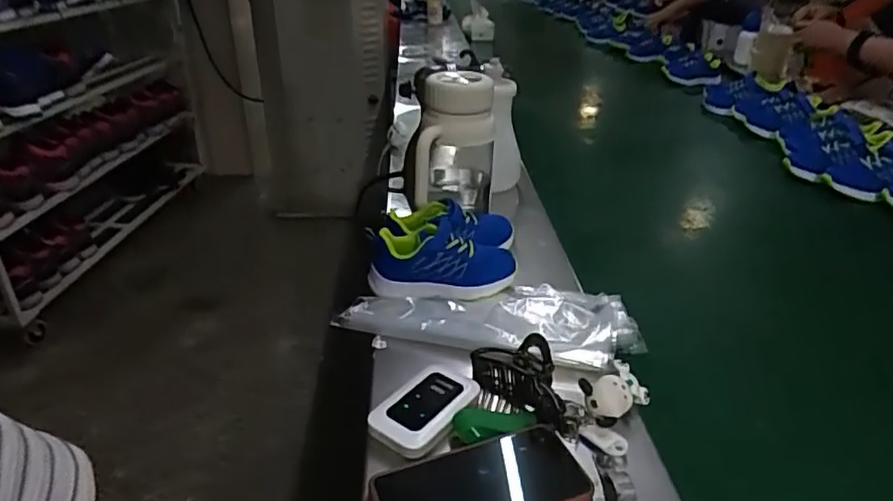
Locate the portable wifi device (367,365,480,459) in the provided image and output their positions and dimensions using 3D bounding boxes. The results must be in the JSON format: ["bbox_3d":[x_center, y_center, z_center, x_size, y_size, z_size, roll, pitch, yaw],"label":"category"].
[{"bbox_3d":[-0.017,0.132,0.519,0.060,0.019,0.096,19,34,27],"label":"portable wifi device"}]

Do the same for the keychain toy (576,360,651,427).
[{"bbox_3d":[0.147,0.124,0.529,0.064,0.033,0.039,-23,38,-37],"label":"keychain toy"}]

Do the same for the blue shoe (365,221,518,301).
[{"bbox_3d":[-0.004,0.012,0.688,0.167,0.063,0.075,-5,30,-11],"label":"blue shoe"}]

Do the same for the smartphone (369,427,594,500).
[{"bbox_3d":[0.026,0.175,0.450,0.163,0.008,0.083,-11,32,-21],"label":"smartphone"}]

